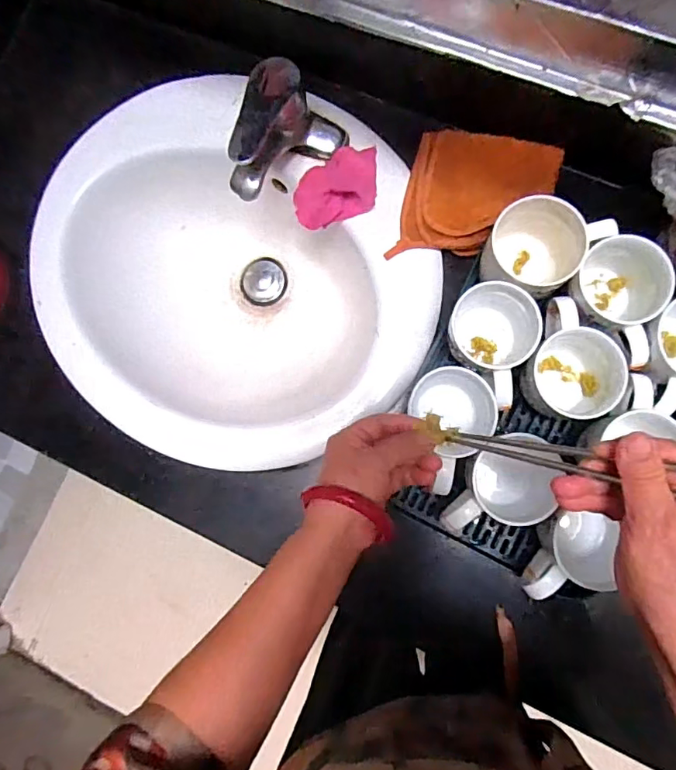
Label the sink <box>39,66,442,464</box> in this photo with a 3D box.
[{"bbox_3d":[-0.120,-0.122,0.638,0.465,0.148,0.414,27,88,9],"label":"sink"}]

